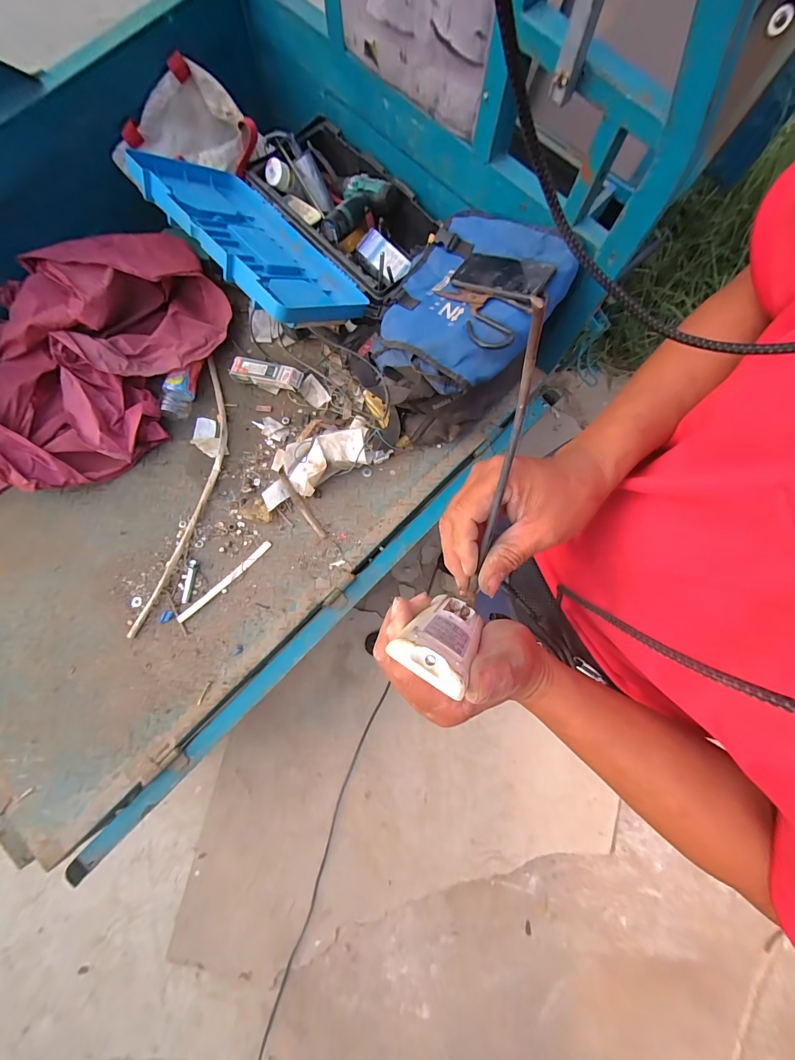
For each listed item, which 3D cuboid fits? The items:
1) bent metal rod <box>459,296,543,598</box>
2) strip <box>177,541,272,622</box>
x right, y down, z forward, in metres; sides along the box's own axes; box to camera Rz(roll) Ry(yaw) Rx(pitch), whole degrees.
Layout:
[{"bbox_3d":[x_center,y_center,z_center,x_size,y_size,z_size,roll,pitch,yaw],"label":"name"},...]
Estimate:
[{"bbox_3d":[0.068,-0.034,0.257,0.016,0.021,0.208,8,117,2],"label":"bent metal rod"},{"bbox_3d":[-0.364,0.110,0.811,0.241,0.009,0.018,-42,80,-8],"label":"strip"}]

